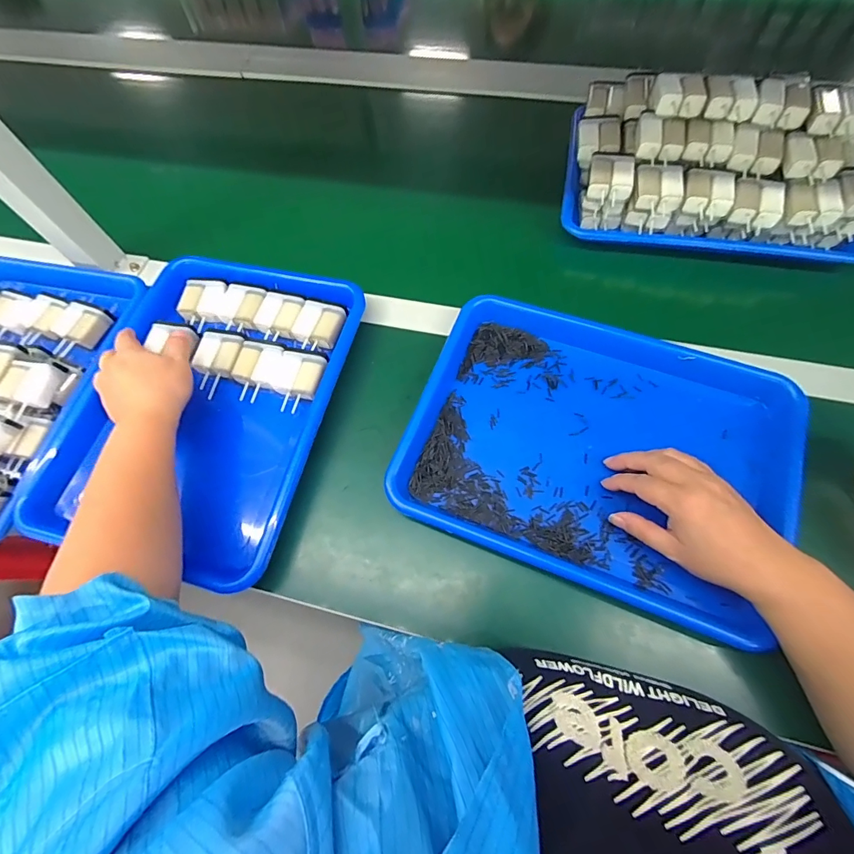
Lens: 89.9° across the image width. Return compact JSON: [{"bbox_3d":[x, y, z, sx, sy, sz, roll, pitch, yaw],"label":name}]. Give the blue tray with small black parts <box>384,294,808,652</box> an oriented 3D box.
[{"bbox_3d":[0.153,0.016,0.399,0.330,0.035,0.253,20,69,11],"label":"blue tray with small black parts"}]

